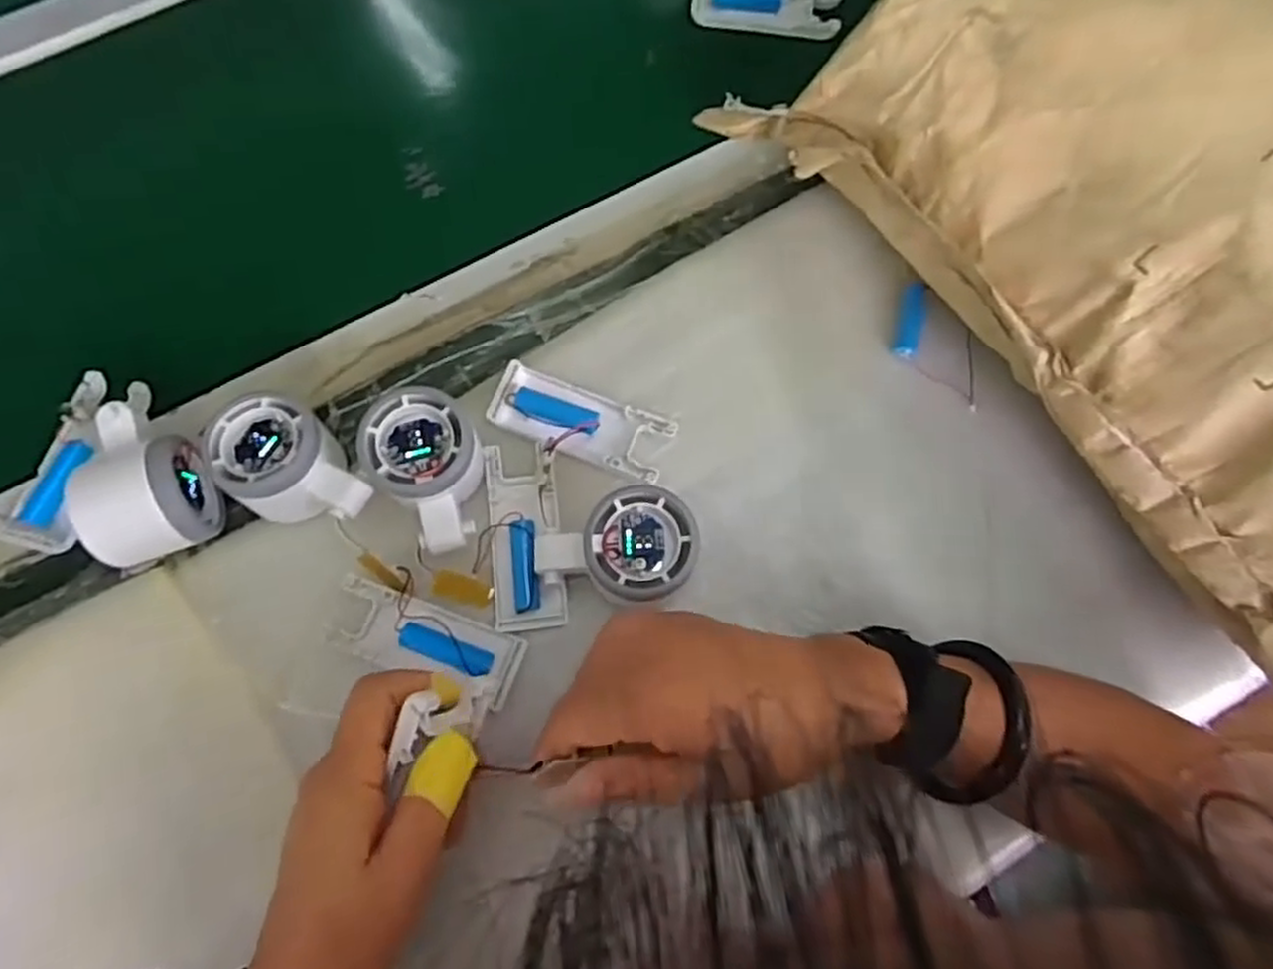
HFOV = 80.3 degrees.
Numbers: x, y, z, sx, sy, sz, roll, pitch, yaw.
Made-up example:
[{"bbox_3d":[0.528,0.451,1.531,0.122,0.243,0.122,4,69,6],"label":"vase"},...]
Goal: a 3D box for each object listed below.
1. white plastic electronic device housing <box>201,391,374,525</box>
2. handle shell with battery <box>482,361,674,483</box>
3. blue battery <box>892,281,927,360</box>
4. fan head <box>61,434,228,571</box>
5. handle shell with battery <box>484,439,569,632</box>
[{"bbox_3d":[-0.187,-0.006,0.409,0.058,0.049,0.082,-37,77,-12],"label":"white plastic electronic device housing"},{"bbox_3d":[-0.033,-0.036,0.435,0.103,0.017,0.043,21,74,5],"label":"handle shell with battery"},{"bbox_3d":[0.170,-0.101,0.468,0.014,0.014,0.047,15,73,3],"label":"blue battery"},{"bbox_3d":[-0.260,0.008,0.397,0.057,0.050,0.059,-12,74,-5],"label":"fan head"},{"bbox_3d":[-0.062,0.027,0.416,0.039,0.021,0.102,-5,73,-3],"label":"handle shell with battery"}]

